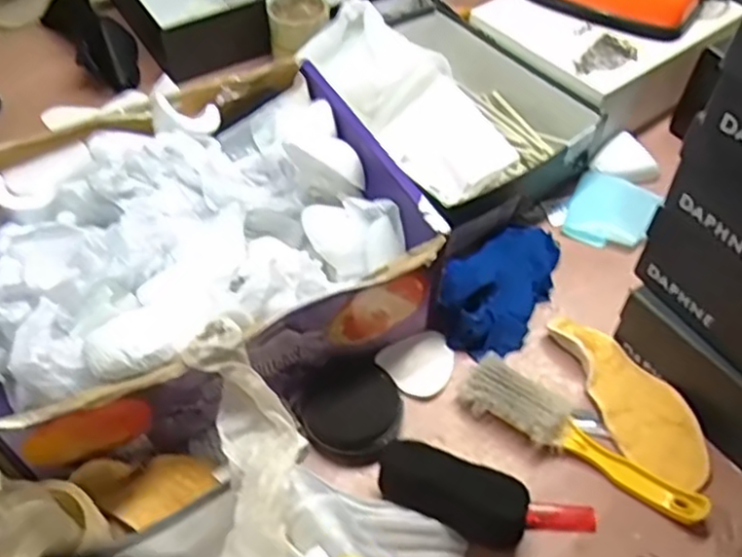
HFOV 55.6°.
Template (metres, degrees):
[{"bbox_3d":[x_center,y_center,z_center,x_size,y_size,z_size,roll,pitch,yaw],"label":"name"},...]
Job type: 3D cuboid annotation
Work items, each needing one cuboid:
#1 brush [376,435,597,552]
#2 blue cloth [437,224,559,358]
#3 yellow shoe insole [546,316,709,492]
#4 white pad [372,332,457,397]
[{"bbox_3d":[0.096,0.186,0.595,0.182,0.061,0.078,21,54,15],"label":"brush"},{"bbox_3d":[0.139,-0.001,0.755,0.101,0.046,0.182,27,56,19],"label":"blue cloth"},{"bbox_3d":[0.249,0.109,0.673,0.069,0.010,0.192,-26,57,3],"label":"yellow shoe insole"},{"bbox_3d":[0.050,0.085,0.721,0.066,0.020,0.067,-30,58,-22],"label":"white pad"}]

